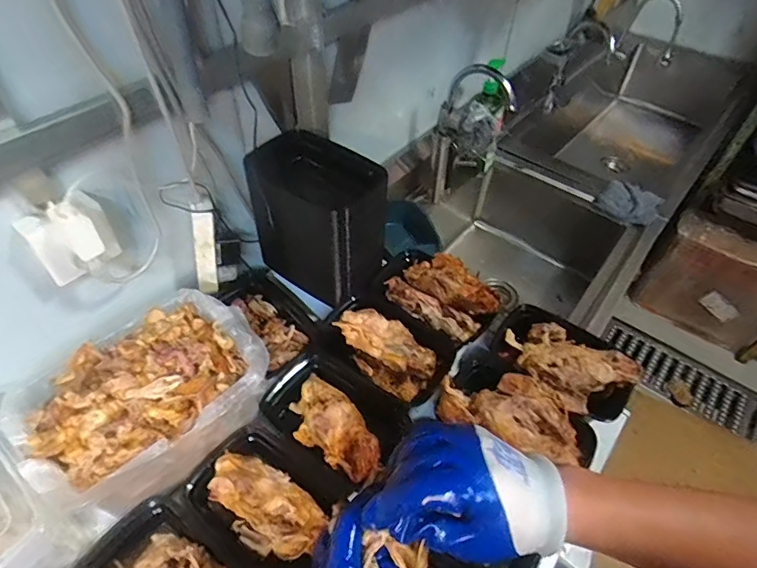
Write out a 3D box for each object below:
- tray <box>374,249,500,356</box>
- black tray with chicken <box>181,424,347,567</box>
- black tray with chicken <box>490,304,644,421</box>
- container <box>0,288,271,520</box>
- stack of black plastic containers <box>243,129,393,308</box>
[{"bbox_3d":[0.094,0.019,0.804,0.205,0.072,0.128,30,54,22],"label":"tray"},{"bbox_3d":[-0.148,0.281,0.613,0.191,0.046,0.128,31,55,23],"label":"black tray with chicken"},{"bbox_3d":[0.284,0.108,0.727,0.206,0.069,0.153,33,55,24],"label":"black tray with chicken"},{"bbox_3d":[-0.291,0.146,0.613,0.203,0.153,0.283,37,57,26],"label":"container"},{"bbox_3d":[-0.099,-0.112,0.799,0.228,0.198,0.165,35,56,25],"label":"stack of black plastic containers"}]

